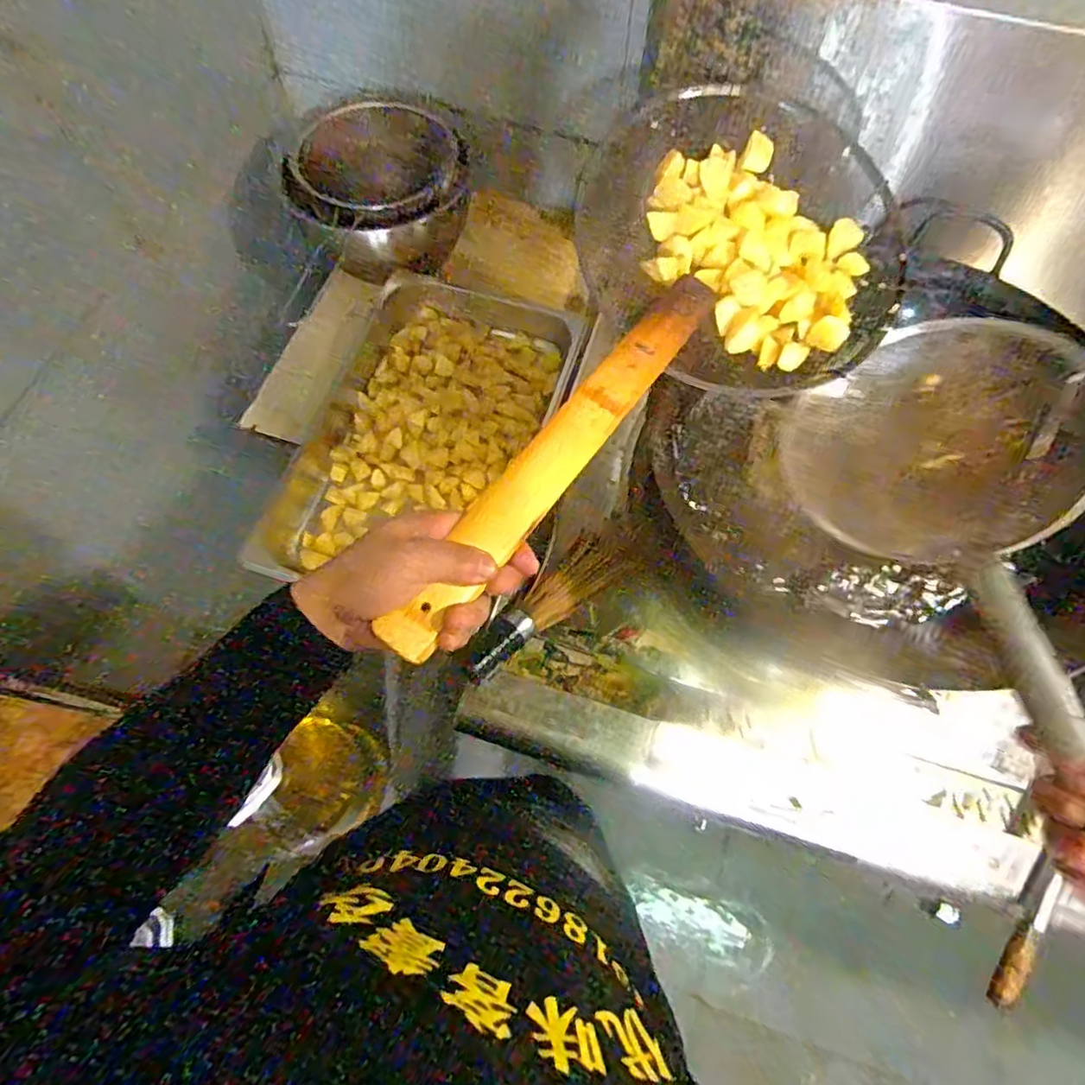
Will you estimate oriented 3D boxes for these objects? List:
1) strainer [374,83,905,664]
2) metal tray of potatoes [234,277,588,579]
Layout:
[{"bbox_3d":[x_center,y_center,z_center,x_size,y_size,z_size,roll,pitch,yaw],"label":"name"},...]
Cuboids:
[{"bbox_3d":[0.096,-0.164,0.499,0.267,0.085,0.634,32,65,13],"label":"strainer"},{"bbox_3d":[-0.176,-0.180,0.954,0.317,0.081,0.569,19,68,8],"label":"metal tray of potatoes"}]

